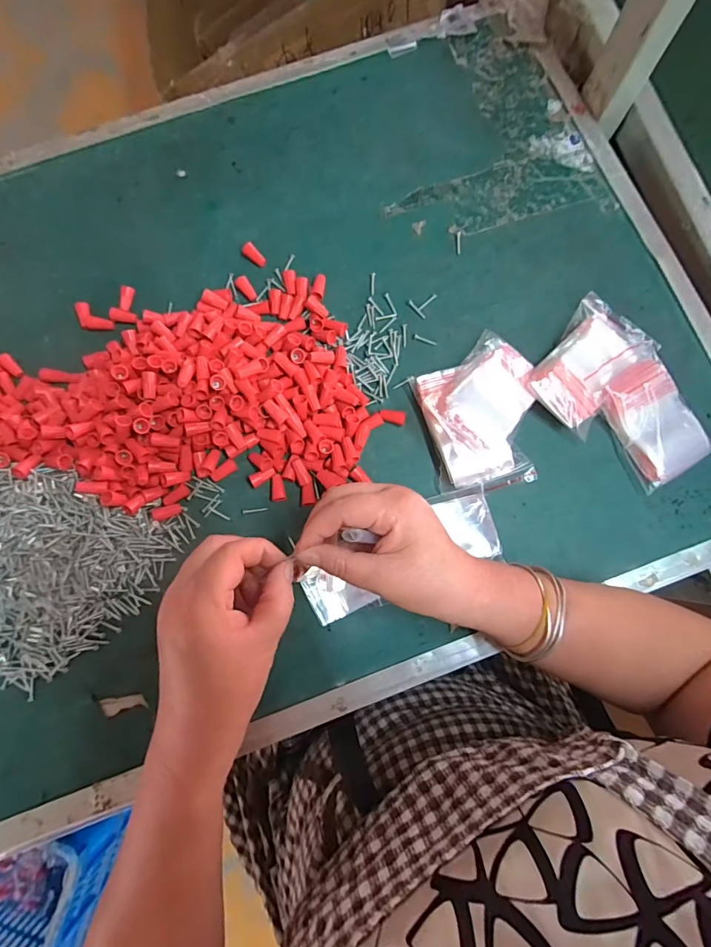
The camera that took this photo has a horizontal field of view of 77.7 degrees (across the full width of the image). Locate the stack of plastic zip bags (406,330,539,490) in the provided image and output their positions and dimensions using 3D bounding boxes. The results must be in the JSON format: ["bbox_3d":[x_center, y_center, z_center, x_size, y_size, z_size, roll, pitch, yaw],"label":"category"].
[{"bbox_3d":[0.103,-0.053,0.364,0.095,0.037,0.129,-11,80,-1],"label":"stack of plastic zip bags"}]

